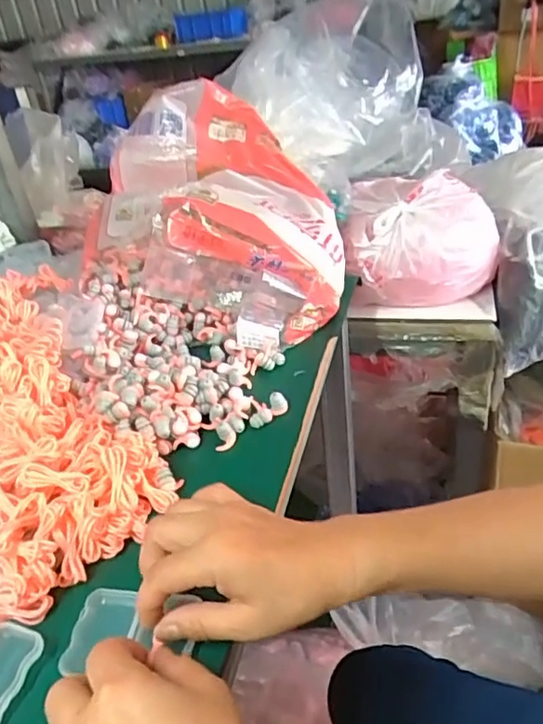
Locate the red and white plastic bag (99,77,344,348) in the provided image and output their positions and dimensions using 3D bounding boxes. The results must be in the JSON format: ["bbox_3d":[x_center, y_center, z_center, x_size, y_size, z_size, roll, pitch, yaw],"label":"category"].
[{"bbox_3d":[-0.058,-0.172,0.646,0.284,0.187,0.213,16,40,30],"label":"red and white plastic bag"}]

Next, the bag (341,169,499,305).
[{"bbox_3d":[0.203,-0.175,0.800,0.195,0.123,0.184,0,34,10],"label":"bag"}]

